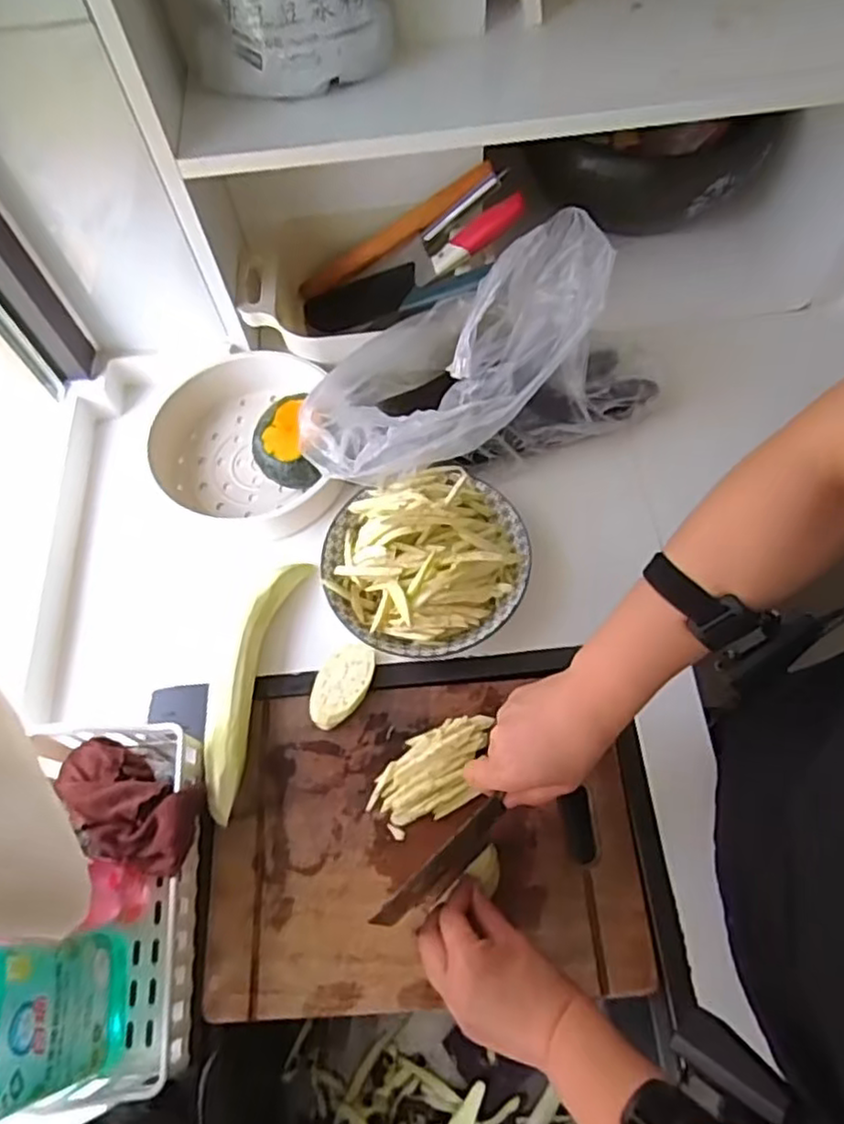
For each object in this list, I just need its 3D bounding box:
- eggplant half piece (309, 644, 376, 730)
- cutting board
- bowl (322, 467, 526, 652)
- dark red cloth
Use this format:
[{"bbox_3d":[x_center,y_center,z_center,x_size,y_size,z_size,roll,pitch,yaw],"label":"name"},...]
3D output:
[{"bbox_3d":[-0.077,0.117,0.651,0.051,0.014,0.085,23,67,14],"label":"eggplant half piece"},{"bbox_3d":[-0.001,0.235,0.598,0.354,0.018,0.258,-4,63,1],"label":"cutting board"},{"bbox_3d":[0.003,-0.003,0.657,0.194,0.100,0.179,-1,63,3],"label":"bowl"},{"bbox_3d":[-0.243,0.202,0.565,0.121,0.037,0.077,20,66,13],"label":"dark red cloth"}]

